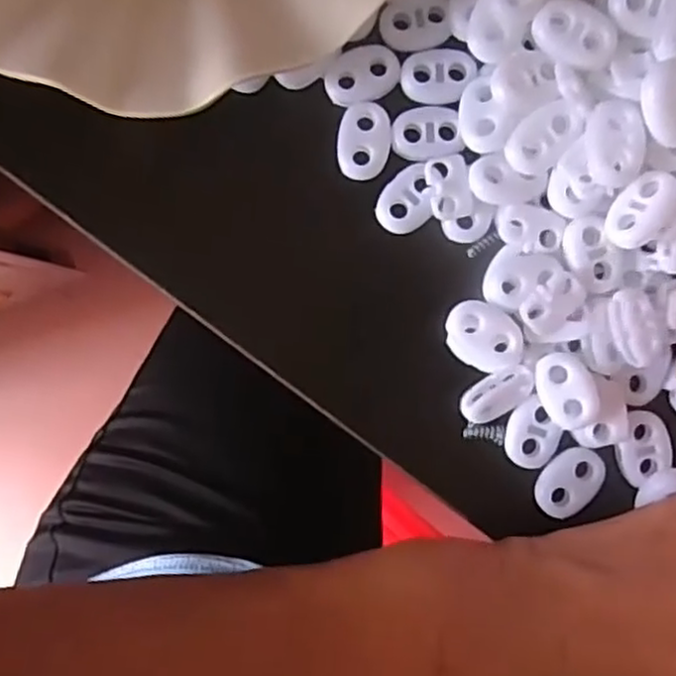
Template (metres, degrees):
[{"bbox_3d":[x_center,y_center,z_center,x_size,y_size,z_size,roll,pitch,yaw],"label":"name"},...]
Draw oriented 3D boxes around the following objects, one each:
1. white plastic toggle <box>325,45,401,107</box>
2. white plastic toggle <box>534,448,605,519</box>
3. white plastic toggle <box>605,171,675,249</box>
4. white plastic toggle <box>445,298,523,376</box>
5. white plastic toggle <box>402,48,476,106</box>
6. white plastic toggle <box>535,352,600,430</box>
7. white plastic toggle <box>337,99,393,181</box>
[{"bbox_3d":[0.008,-0.078,0.211,0.022,0.004,0.016,-30,90,1],"label":"white plastic toggle"},{"bbox_3d":[0.068,0.042,0.209,0.014,0.004,0.022,44,91,0],"label":"white plastic toggle"},{"bbox_3d":[0.084,-0.035,0.195,0.015,0.007,0.020,32,96,26],"label":"white plastic toggle"},{"bbox_3d":[0.042,0.000,0.206,0.023,0.006,0.017,37,91,0],"label":"white plastic toggle"},{"bbox_3d":[0.030,-0.077,0.211,0.021,0.004,0.015,-3,90,1],"label":"white plastic toggle"},{"bbox_3d":[0.065,0.015,0.201,0.015,0.005,0.022,-19,90,1],"label":"white plastic toggle"},{"bbox_3d":[0.008,-0.058,0.211,0.015,0.004,0.022,4,91,1],"label":"white plastic toggle"}]

